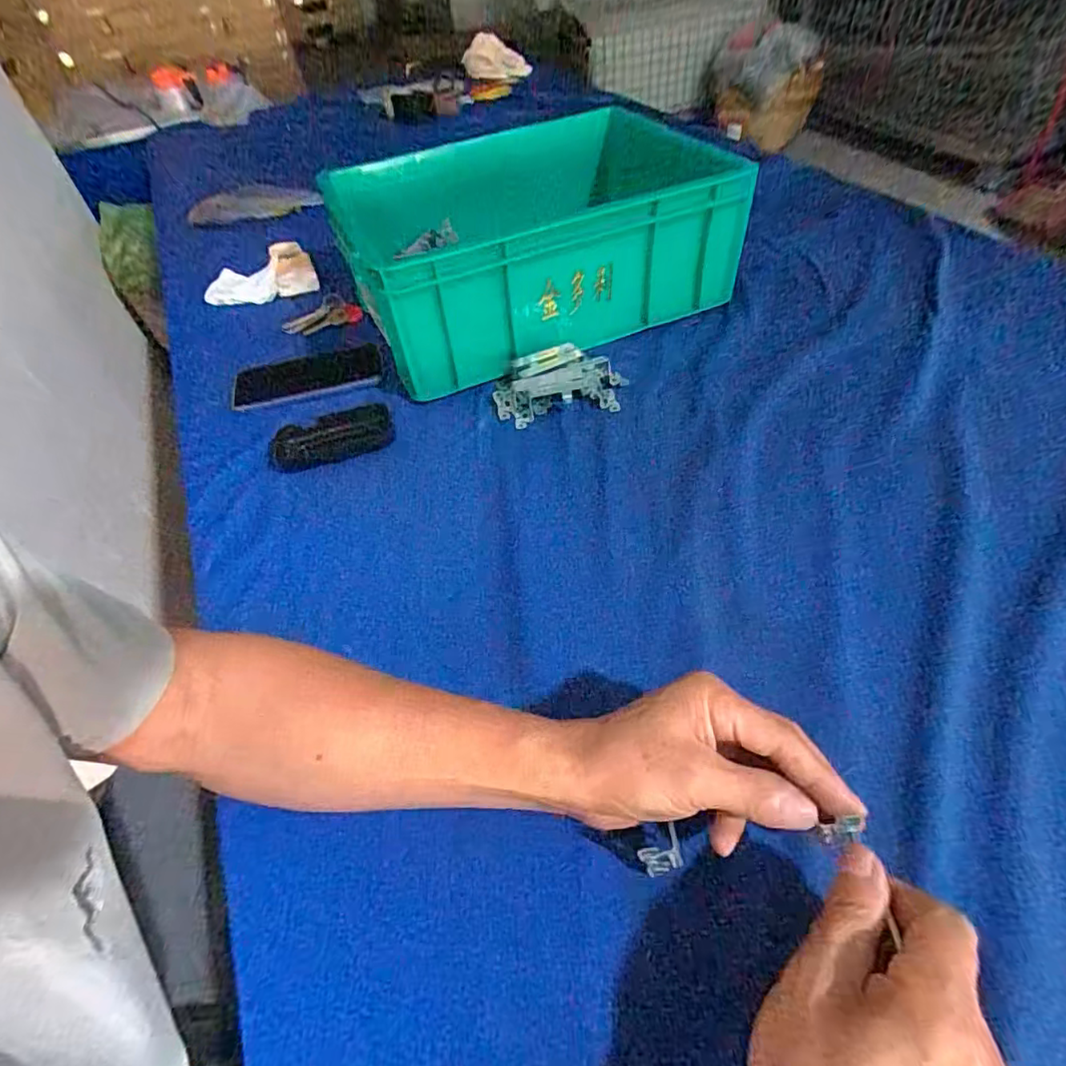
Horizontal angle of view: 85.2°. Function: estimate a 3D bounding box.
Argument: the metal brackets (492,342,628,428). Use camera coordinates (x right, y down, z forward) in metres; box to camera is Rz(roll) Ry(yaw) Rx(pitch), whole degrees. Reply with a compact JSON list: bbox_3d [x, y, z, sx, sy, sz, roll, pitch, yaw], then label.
[{"bbox_3d":[0.027,-0.150,0.593,0.134,0.046,0.072,-8,49,0],"label":"metal brackets"}]

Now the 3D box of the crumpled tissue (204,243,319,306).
[{"bbox_3d":[-0.368,-0.351,0.794,0.153,0.038,0.067,-3,49,3],"label":"crumpled tissue"}]

